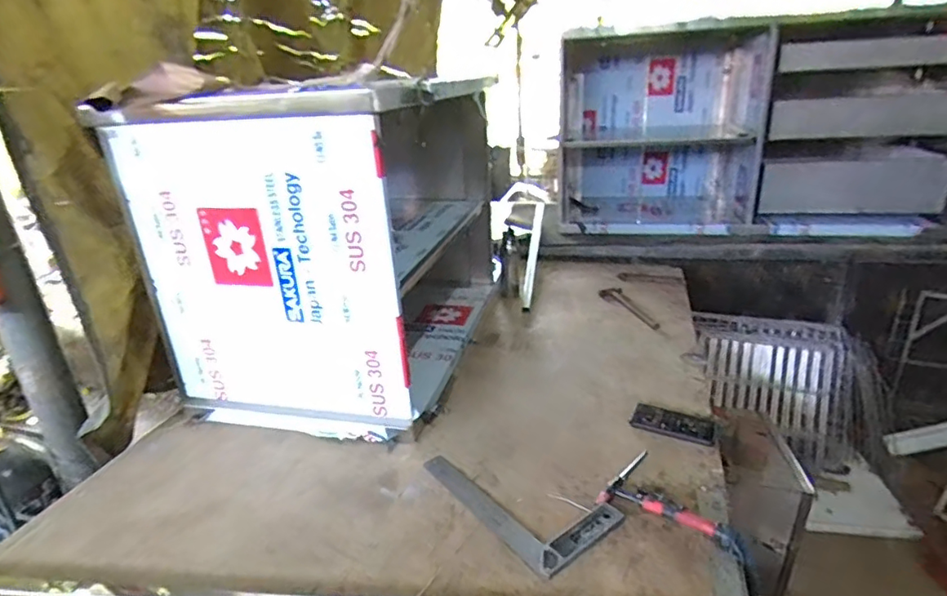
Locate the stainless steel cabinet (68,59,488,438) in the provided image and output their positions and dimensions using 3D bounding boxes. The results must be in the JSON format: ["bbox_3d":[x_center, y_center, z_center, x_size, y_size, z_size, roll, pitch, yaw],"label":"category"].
[{"bbox_3d":[-0.309,-0.200,1.466,0.586,0.689,0.921,3,24,12],"label":"stainless steel cabinet"}]

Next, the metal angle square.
[{"bbox_3d":[0.079,0.354,0.997,0.186,0.014,0.340,-20,29,-35],"label":"metal angle square"}]

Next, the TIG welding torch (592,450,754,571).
[{"bbox_3d":[0.363,0.354,0.958,0.242,0.029,0.142,13,27,31],"label":"TIG welding torch"}]

